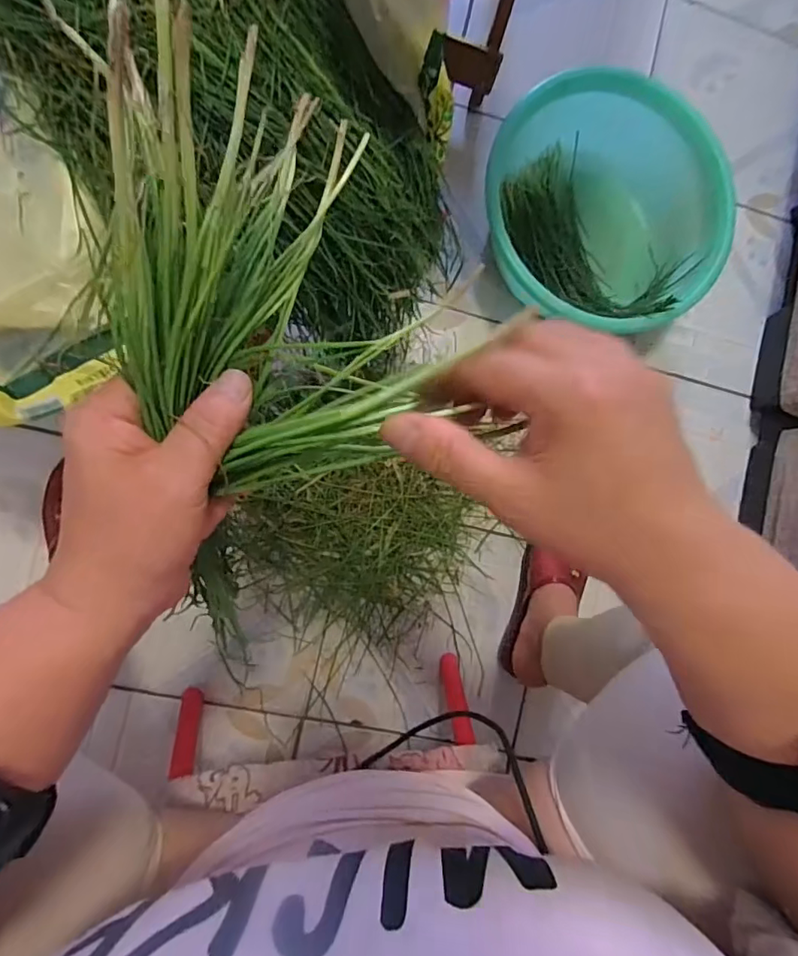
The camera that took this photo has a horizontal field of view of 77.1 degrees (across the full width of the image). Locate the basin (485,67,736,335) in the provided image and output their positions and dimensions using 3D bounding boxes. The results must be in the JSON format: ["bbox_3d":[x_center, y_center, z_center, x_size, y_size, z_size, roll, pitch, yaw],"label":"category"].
[{"bbox_3d":[0.266,-0.354,0.672,0.272,0.120,0.310,-43,95,-6],"label":"basin"}]

